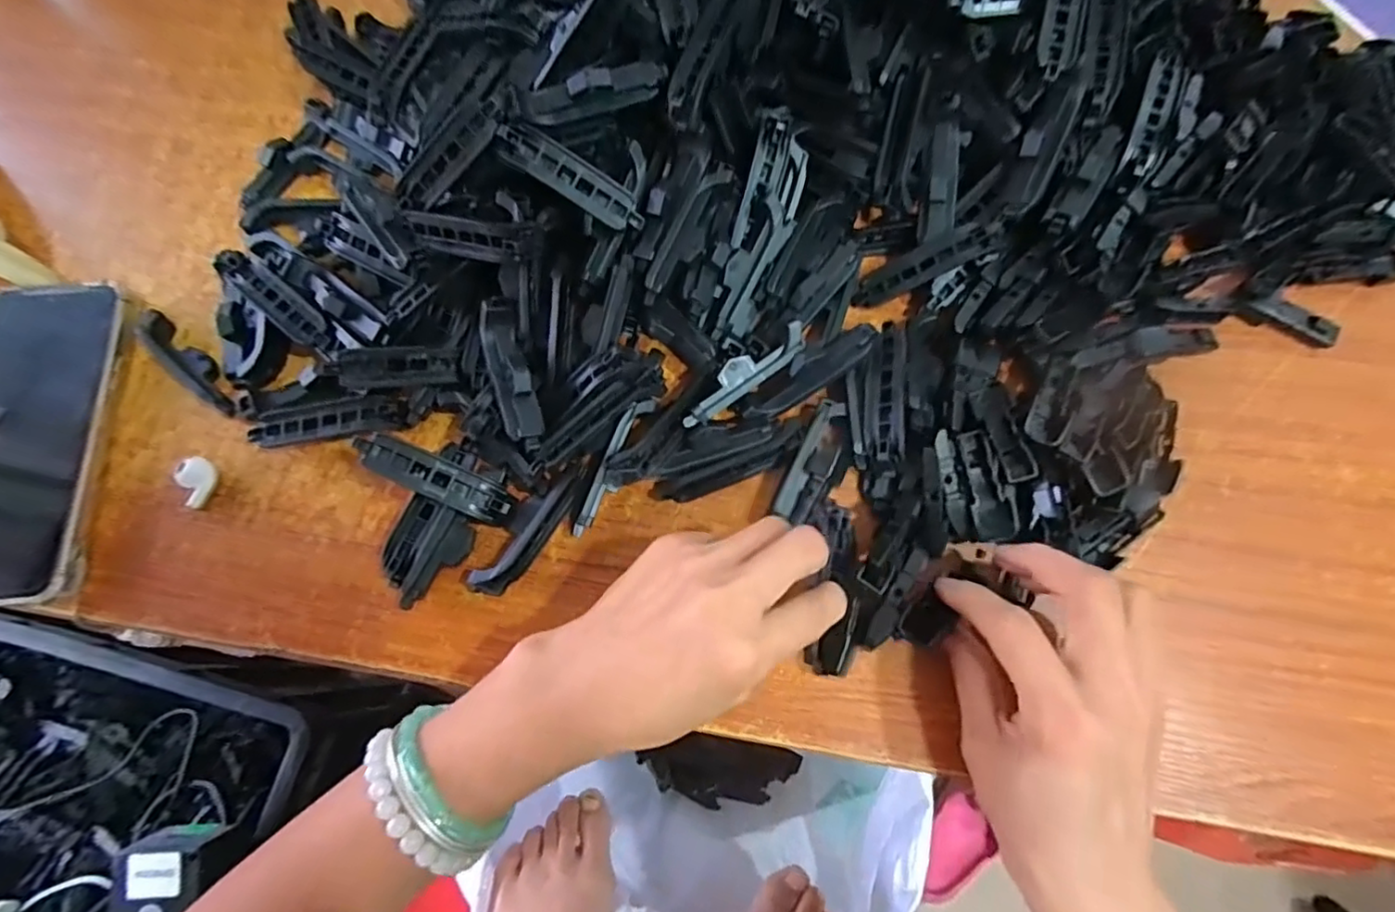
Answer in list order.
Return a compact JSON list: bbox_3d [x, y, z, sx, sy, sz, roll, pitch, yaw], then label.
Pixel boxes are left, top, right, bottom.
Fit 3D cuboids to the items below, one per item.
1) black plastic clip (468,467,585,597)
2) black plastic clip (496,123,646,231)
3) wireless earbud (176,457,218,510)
[{"bbox_3d":[-0.080,0.035,0.298,0.016,0.017,0.072,33,77,11],"label":"black plastic clip"},{"bbox_3d":[-0.058,-0.129,0.291,0.072,0.009,0.020,30,76,-10],"label":"black plastic clip"},{"bbox_3d":[-0.249,0.013,0.308,0.011,0.016,0.024,7,74,4],"label":"wireless earbud"}]

